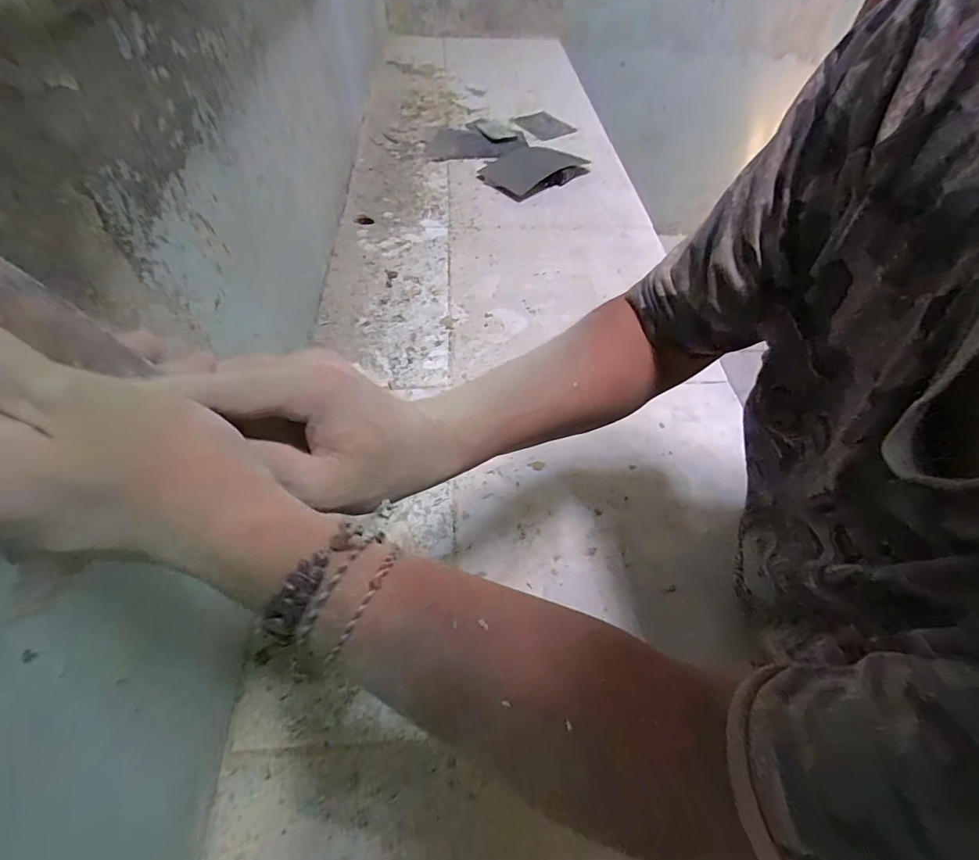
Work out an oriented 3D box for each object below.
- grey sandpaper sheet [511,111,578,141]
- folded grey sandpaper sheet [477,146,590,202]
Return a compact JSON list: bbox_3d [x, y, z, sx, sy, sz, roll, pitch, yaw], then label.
[{"bbox_3d":[0.136,-0.781,1.132,0.125,0.007,0.146,-34,63,-24],"label":"grey sandpaper sheet"},{"bbox_3d":[0.088,-0.561,0.946,0.202,0.024,0.149,-33,63,-24],"label":"folded grey sandpaper sheet"}]

